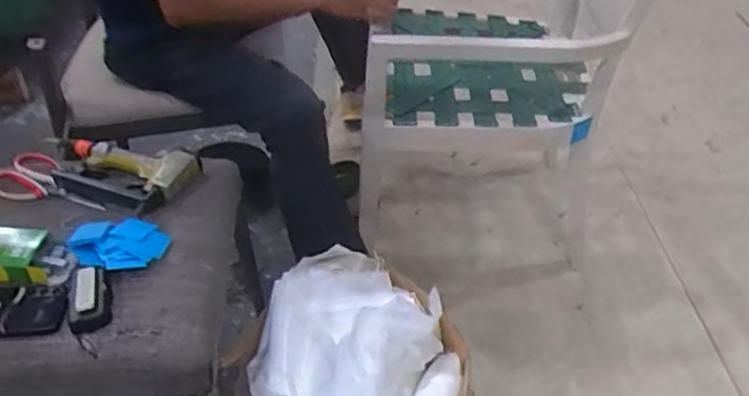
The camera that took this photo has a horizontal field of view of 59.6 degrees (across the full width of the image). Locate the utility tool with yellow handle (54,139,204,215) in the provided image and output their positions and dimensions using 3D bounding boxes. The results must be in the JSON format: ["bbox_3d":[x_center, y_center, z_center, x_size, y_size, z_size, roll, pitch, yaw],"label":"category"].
[{"bbox_3d":[-0.415,-0.042,1.091,0.211,0.042,0.126,14,43,15],"label":"utility tool with yellow handle"}]

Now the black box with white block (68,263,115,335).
[{"bbox_3d":[-0.384,0.134,0.883,0.053,0.023,0.104,-13,43,-15],"label":"black box with white block"}]

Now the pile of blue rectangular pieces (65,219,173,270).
[{"bbox_3d":[-0.375,0.065,0.963,0.139,0.018,0.100,-4,41,-5],"label":"pile of blue rectangular pieces"}]

